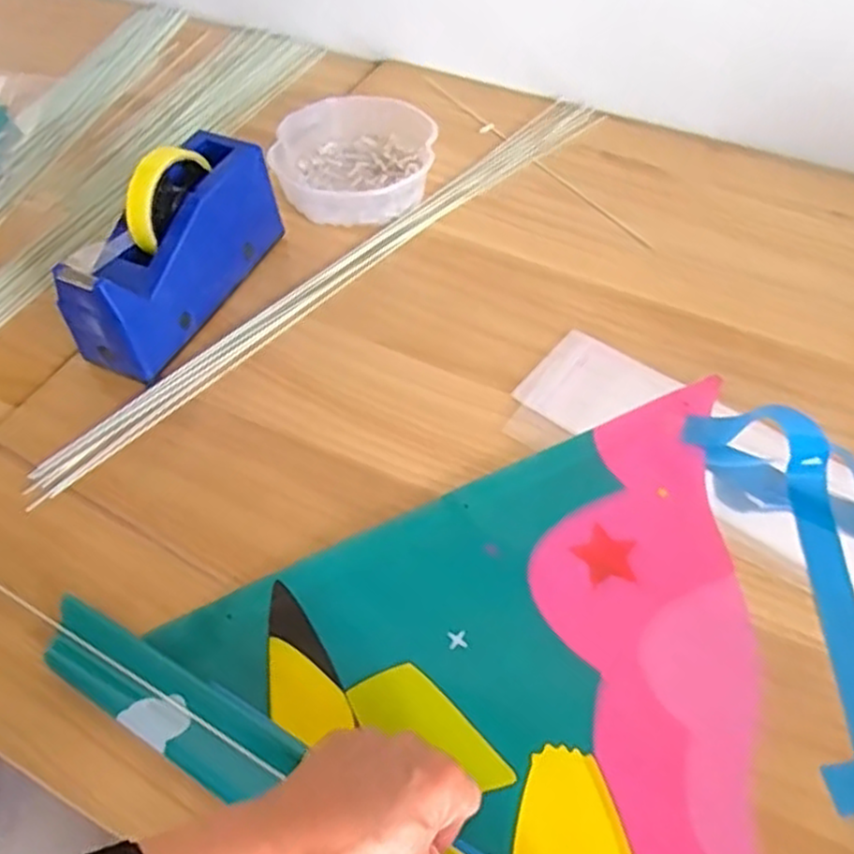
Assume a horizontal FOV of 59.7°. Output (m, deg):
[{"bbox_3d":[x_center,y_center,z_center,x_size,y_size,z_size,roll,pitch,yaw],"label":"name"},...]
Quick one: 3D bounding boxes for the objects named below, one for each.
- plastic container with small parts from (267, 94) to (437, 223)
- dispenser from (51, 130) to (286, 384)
[{"bbox_3d":[-0.065,-0.264,0.732,0.154,0.045,0.149,-1,53,1],"label":"plastic container with small parts"},{"bbox_3d":[-0.202,-0.146,0.598,0.060,0.123,0.201,20,57,17],"label":"dispenser"}]

